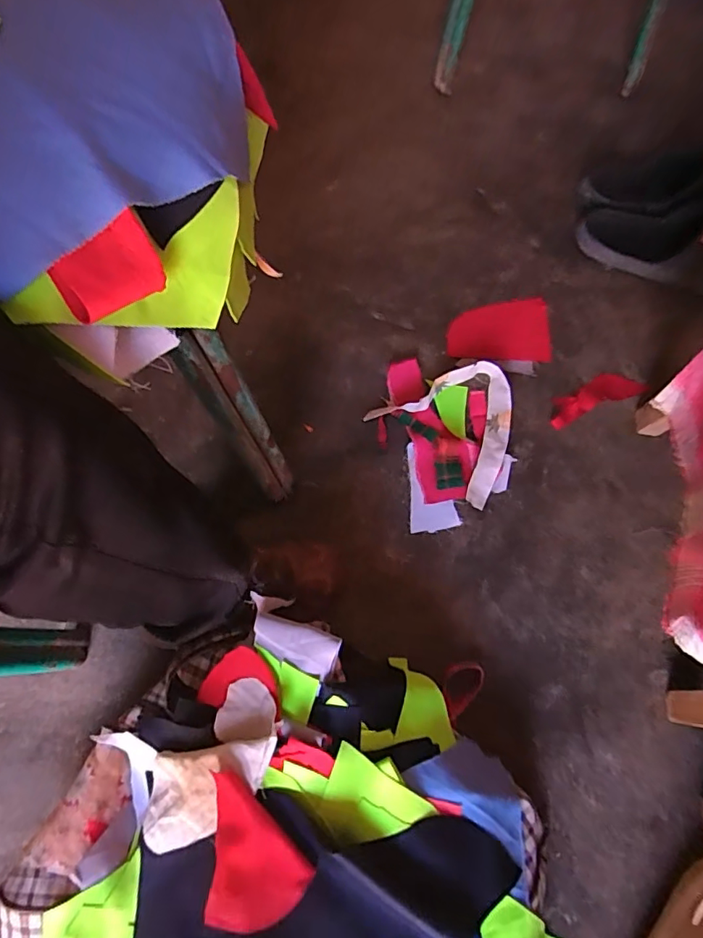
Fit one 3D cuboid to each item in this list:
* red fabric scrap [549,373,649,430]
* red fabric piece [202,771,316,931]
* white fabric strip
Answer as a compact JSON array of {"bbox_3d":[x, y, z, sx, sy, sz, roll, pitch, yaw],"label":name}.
[{"bbox_3d":[0.333,-0.100,0.706,0.149,0.019,0.048,-24,71,-8],"label":"red fabric scrap"},{"bbox_3d":[-0.081,0.332,0.445,0.085,0.026,0.120,-3,71,-1],"label":"red fabric piece"},{"bbox_3d":[0.151,-0.068,0.684,0.175,0.031,0.187,-43,74,-14],"label":"white fabric strip"}]

